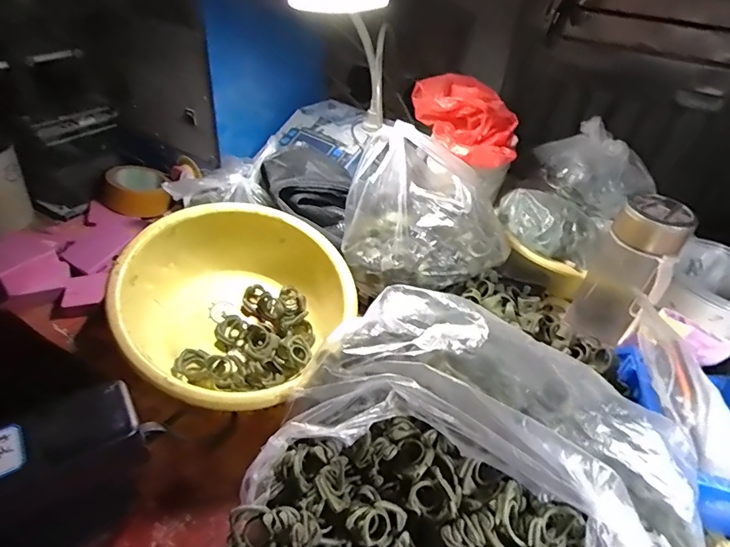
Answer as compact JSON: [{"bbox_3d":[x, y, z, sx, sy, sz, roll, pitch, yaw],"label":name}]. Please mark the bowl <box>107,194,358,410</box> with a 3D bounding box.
[{"bbox_3d":[-0.121,0.035,0.458,0.220,0.115,0.215,4,38,-3],"label":"bowl"}]

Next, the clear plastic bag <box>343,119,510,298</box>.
[{"bbox_3d":[0.077,-0.069,0.527,0.196,0.139,0.131,6,38,0],"label":"clear plastic bag"}]

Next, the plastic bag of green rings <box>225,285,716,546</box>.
[{"bbox_3d":[0.061,0.171,0.316,0.297,0.127,0.270,29,44,27],"label":"plastic bag of green rings"}]

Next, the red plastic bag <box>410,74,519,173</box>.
[{"bbox_3d":[0.143,-0.211,0.607,0.114,0.071,0.152,-12,42,-22],"label":"red plastic bag"}]

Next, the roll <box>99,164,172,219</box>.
[{"bbox_3d":[-0.376,-0.134,0.735,0.105,0.049,0.109,-9,41,-18],"label":"roll"}]

